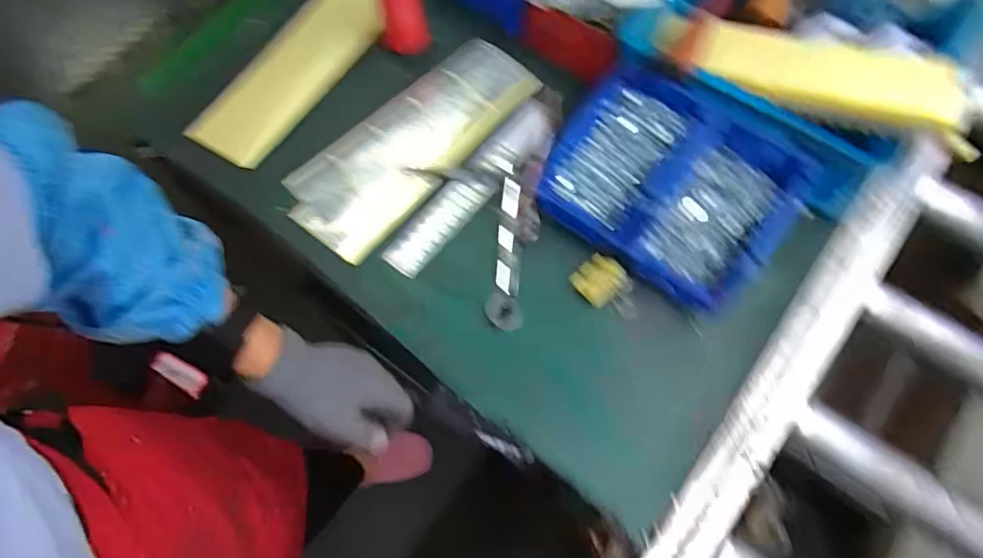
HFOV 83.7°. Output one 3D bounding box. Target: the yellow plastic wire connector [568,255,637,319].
[{"bbox_3d":[0.110,0.009,0.516,0.043,0.009,0.065,-38,72,-12],"label":"yellow plastic wire connector"}]

